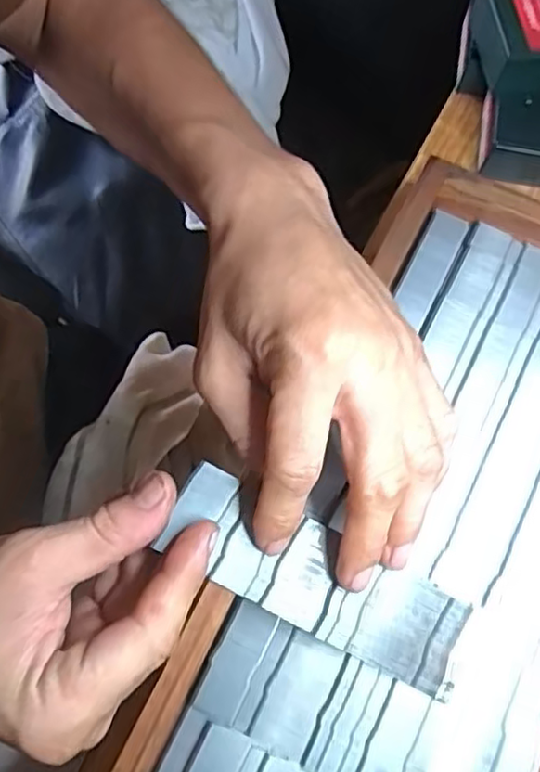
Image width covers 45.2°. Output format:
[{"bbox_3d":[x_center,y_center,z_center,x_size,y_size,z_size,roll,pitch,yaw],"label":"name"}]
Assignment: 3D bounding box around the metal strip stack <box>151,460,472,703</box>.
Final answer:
[{"bbox_3d":[0.021,0.081,0.267,0.132,0.008,0.040,30,74,-6],"label":"metal strip stack"}]

